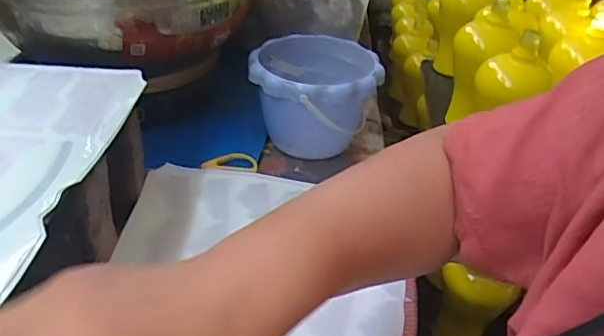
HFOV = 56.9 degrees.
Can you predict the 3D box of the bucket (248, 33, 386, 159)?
[{"bbox_3d":[0.012,-0.082,0.697,0.148,0.115,0.147,5,34,-3],"label":"bucket"}]

